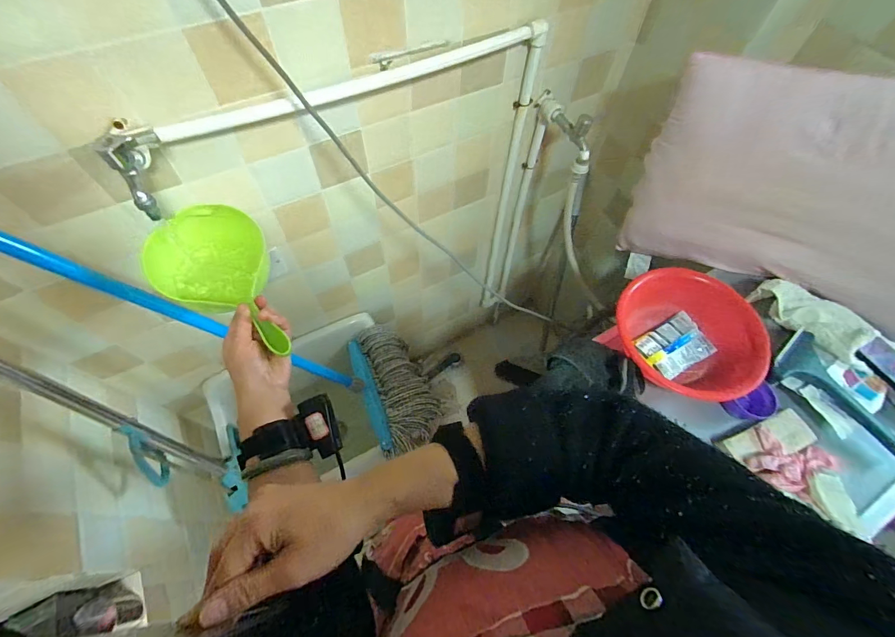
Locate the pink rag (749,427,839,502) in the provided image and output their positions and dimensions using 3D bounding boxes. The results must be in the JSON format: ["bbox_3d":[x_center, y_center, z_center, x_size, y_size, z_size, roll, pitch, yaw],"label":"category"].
[{"bbox_3d":[0.552,0.237,0.629,0.126,0.029,0.097,19,63,8],"label":"pink rag"}]

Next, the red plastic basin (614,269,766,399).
[{"bbox_3d":[0.435,0.027,0.730,0.239,0.121,0.256,1,62,-1],"label":"red plastic basin"}]

